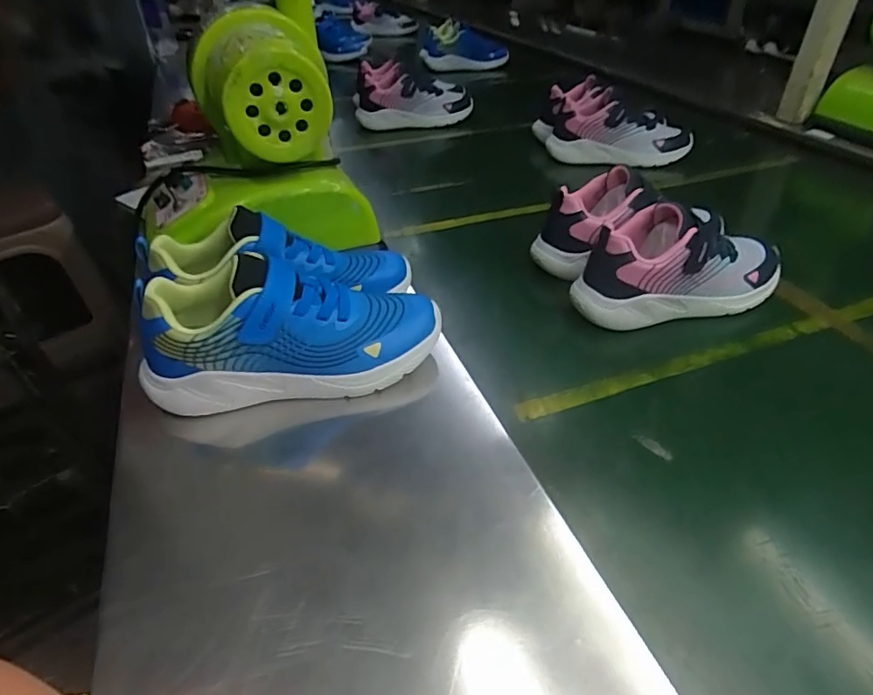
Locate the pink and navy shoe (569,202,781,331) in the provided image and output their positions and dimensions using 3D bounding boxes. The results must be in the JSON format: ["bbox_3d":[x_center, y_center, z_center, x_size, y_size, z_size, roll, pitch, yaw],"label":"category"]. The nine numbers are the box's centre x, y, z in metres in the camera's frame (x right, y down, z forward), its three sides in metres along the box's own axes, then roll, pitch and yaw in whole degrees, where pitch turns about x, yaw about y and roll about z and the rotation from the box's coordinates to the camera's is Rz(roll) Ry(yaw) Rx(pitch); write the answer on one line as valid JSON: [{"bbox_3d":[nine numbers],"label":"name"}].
[{"bbox_3d":[0.243,-0.081,0.540,0.214,0.115,0.074,-12,38,-5],"label":"pink and navy shoe"}]

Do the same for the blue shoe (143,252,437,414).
[{"bbox_3d":[-0.109,-0.016,0.424,0.224,0.103,0.081,-2,37,-14],"label":"blue shoe"}]

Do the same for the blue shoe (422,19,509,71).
[{"bbox_3d":[0.075,-0.795,1.448,0.226,0.115,0.072,2,36,-16],"label":"blue shoe"}]

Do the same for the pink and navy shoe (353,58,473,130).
[{"bbox_3d":[-0.049,-0.482,1.070,0.230,0.120,0.112,-6,38,2],"label":"pink and navy shoe"}]

